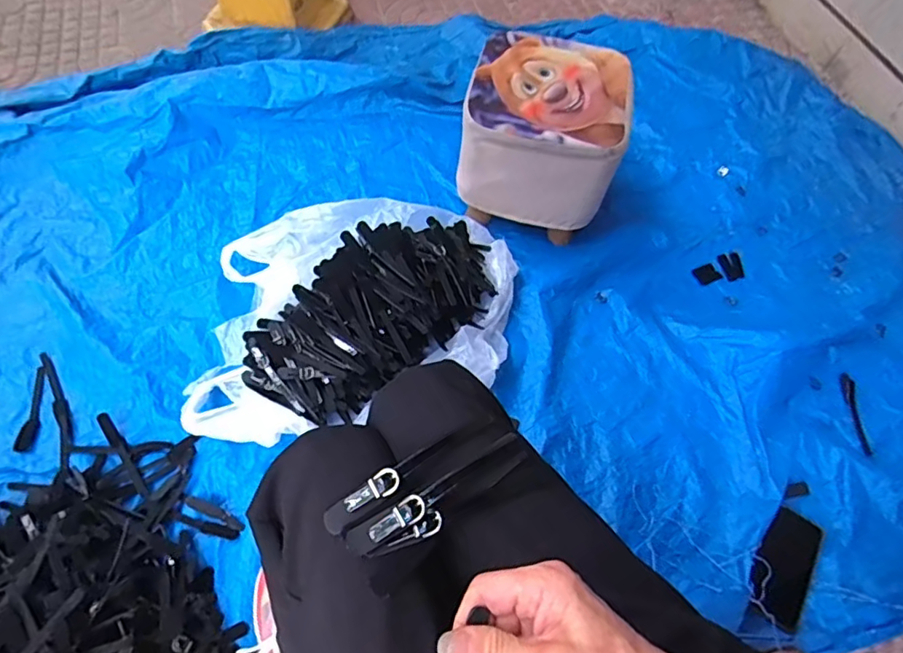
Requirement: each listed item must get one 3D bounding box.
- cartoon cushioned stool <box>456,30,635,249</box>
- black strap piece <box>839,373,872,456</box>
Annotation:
[{"bbox_3d":[0.151,-0.316,0.986,0.253,0.251,0.260,14,59,3],"label":"cartoon cushioned stool"},{"bbox_3d":[0.670,0.143,0.911,0.026,0.012,0.138,1,60,-2],"label":"black strap piece"}]

